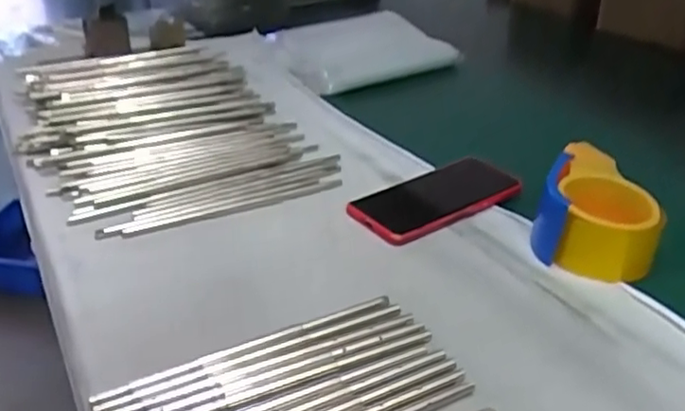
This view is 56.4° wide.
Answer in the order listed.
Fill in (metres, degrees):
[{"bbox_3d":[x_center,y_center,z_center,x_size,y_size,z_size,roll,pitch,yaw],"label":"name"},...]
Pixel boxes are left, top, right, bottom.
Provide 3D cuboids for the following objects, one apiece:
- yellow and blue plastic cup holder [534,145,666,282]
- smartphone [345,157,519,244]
[{"bbox_3d":[0.226,0.004,0.558,0.099,0.063,0.118,16,34,25],"label":"yellow and blue plastic cup holder"},{"bbox_3d":[0.091,-0.007,0.618,0.161,0.017,0.077,-22,35,-21],"label":"smartphone"}]

